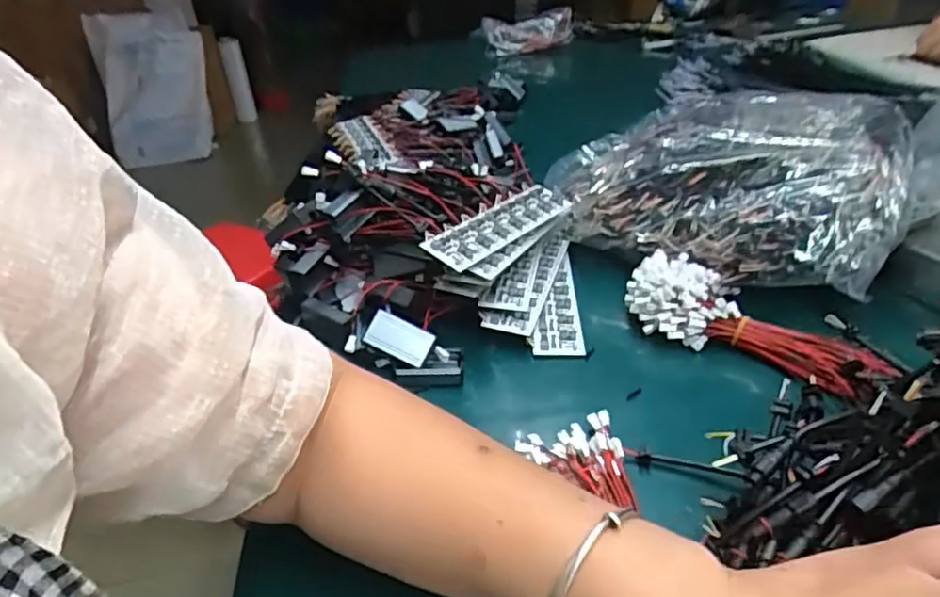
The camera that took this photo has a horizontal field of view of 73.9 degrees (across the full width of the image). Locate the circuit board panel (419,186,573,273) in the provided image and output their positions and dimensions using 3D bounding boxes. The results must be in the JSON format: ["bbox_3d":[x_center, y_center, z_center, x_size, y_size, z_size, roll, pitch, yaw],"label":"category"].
[{"bbox_3d":[0.029,-0.063,0.526,0.039,0.008,0.165,43,45,18],"label":"circuit board panel"}]

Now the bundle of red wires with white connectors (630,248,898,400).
[{"bbox_3d":[0.212,0.013,0.487,0.177,0.051,0.080,18,38,33],"label":"bundle of red wires with white connectors"}]

